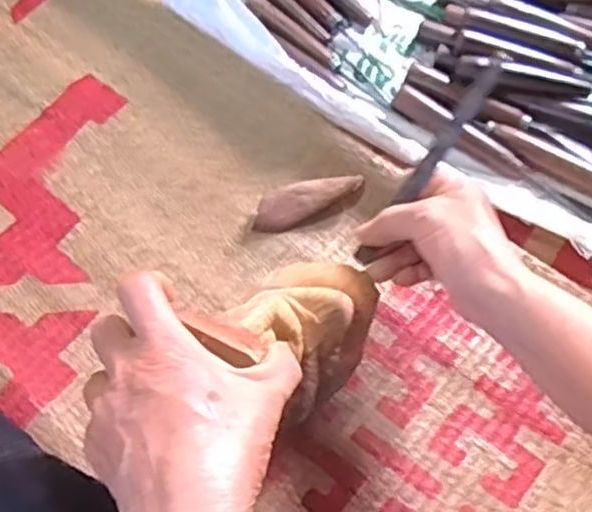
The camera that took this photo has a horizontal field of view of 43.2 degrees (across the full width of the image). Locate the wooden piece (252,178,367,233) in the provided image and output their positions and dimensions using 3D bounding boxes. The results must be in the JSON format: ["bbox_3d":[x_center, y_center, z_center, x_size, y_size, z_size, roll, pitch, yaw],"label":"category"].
[{"bbox_3d":[0.008,-0.045,0.601,0.088,0.021,0.027,-20,70,-9],"label":"wooden piece"}]

